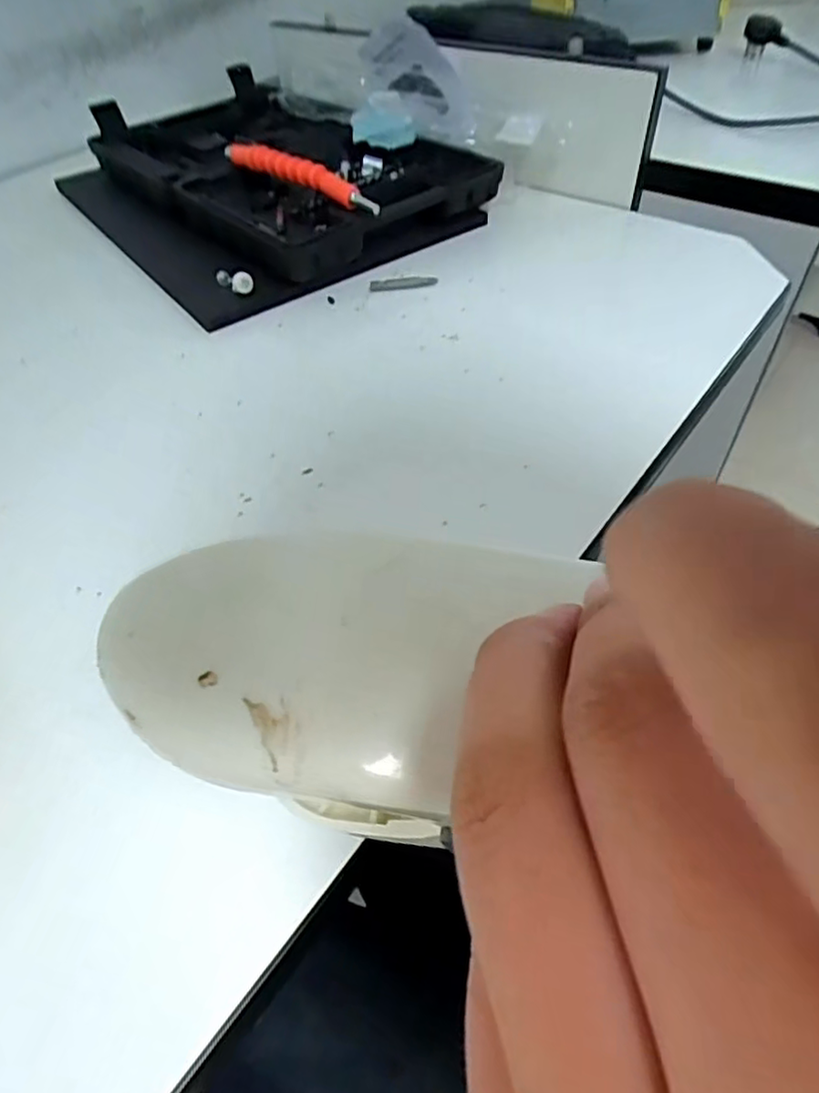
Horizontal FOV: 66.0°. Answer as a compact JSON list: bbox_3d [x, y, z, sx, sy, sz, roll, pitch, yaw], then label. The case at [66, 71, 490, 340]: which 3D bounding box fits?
[{"bbox_3d":[-0.130,-0.329,0.550,0.276,0.049,0.359,-31,55,-21],"label":"case"}]

